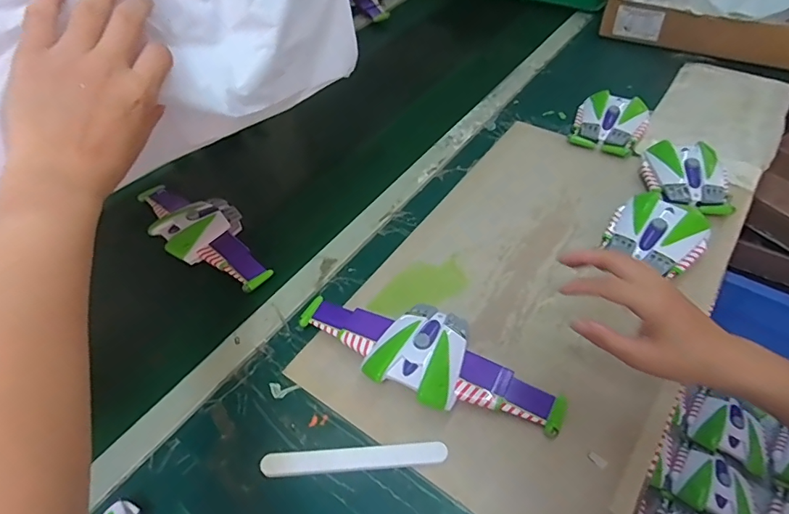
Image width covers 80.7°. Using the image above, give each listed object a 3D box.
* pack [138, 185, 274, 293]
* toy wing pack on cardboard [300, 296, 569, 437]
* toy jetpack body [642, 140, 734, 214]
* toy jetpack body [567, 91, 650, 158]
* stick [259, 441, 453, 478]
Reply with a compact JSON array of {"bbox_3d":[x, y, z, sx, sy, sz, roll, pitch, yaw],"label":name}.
[{"bbox_3d":[-0.283,-0.049,0.665,0.314,0.042,0.109,32,59,28],"label":"pack"},{"bbox_3d":[0.031,0.102,0.494,0.290,0.043,0.105,22,55,22],"label":"toy wing pack on cardboard"},{"bbox_3d":[0.408,-0.112,0.649,0.112,0.041,0.119,14,52,16],"label":"toy jetpack body"},{"bbox_3d":[0.347,-0.218,0.745,0.108,0.042,0.110,18,54,19],"label":"toy jetpack body"},{"bbox_3d":[-0.039,0.193,0.446,0.174,0.007,0.023,-4,50,1],"label":"stick"}]

